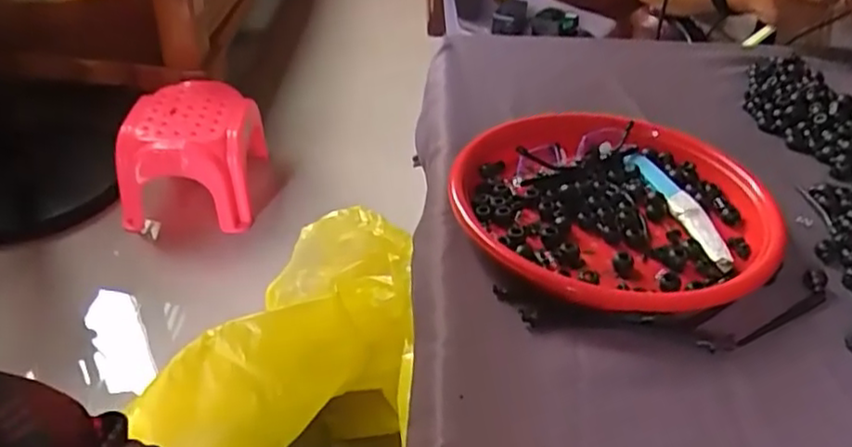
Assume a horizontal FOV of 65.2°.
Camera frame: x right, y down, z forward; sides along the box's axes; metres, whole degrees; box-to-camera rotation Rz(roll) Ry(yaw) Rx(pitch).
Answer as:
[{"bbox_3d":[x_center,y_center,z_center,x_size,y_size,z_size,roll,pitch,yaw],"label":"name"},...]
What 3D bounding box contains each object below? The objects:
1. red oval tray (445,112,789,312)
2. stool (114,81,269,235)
[{"bbox_3d":[0.148,-0.028,0.541,0.242,0.047,0.234,10,38,8],"label":"red oval tray"},{"bbox_3d":[-0.462,-0.138,1.328,0.252,0.192,0.264,-2,38,-8],"label":"stool"}]

